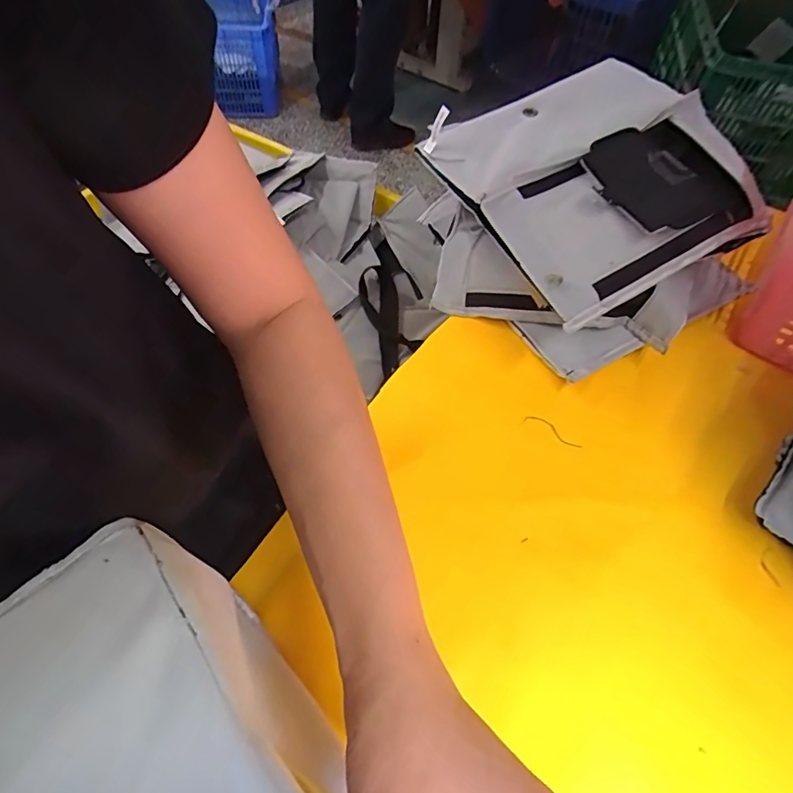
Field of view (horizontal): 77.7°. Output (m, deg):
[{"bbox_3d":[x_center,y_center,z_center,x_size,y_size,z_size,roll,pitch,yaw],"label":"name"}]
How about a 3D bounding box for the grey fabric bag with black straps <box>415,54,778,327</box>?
[{"bbox_3d":[0.161,-0.195,0.412,0.204,0.065,0.231,-26,61,-20],"label":"grey fabric bag with black straps"}]

